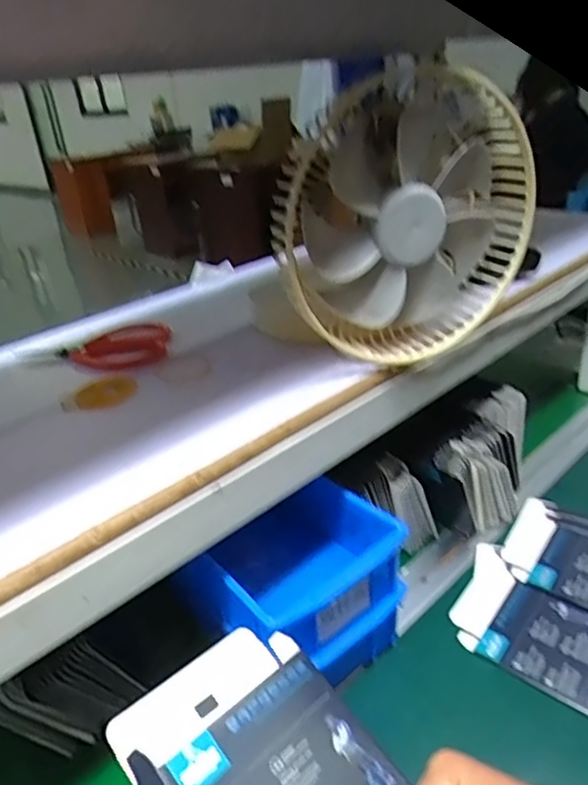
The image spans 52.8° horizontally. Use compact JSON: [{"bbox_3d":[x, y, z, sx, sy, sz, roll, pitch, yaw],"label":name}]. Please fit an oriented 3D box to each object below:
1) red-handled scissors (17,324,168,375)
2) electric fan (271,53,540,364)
[{"bbox_3d":[-0.175,-0.040,0.530,0.123,0.012,0.061,-6,28,-2],"label":"red-handled scissors"},{"bbox_3d":[0.081,-0.121,0.448,0.199,0.193,0.061,-14,29,-17],"label":"electric fan"}]

